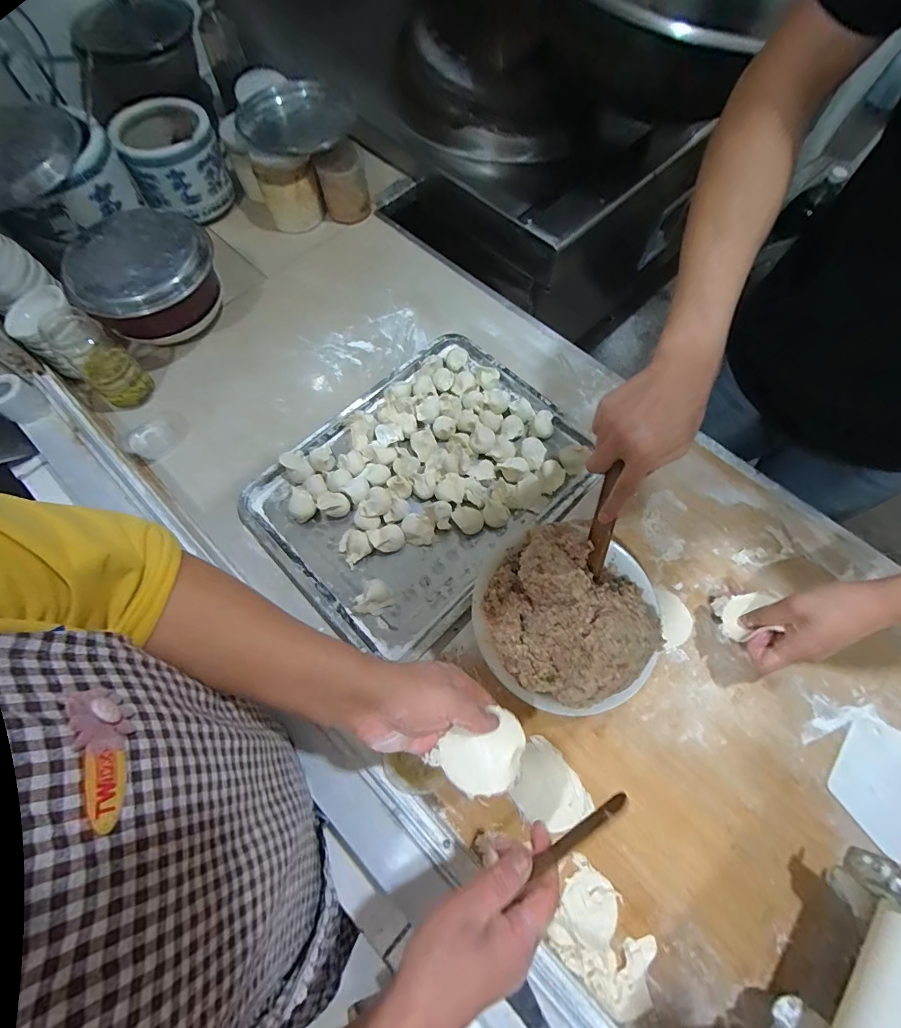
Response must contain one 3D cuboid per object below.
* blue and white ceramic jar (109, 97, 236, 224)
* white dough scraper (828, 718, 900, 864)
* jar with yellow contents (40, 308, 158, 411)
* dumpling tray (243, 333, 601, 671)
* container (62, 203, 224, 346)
[{"bbox_3d":[-0.460,-0.587,0.739,0.144,0.134,0.139,0,67,-1],"label":"blue and white ceramic jar"},{"bbox_3d":[0.454,0.282,0.463,0.078,0.006,0.121,35,71,20],"label":"white dough scraper"},{"bbox_3d":[-0.486,-0.213,0.611,0.069,0.129,0.065,41,72,15],"label":"jar with yellow contents"},{"bbox_3d":[-0.032,-0.049,0.598,0.426,0.033,0.323,-42,74,-16],"label":"dumpling tray"},{"bbox_3d":[-0.441,-0.336,0.656,0.185,0.125,0.183,0,67,-1],"label":"container"}]

